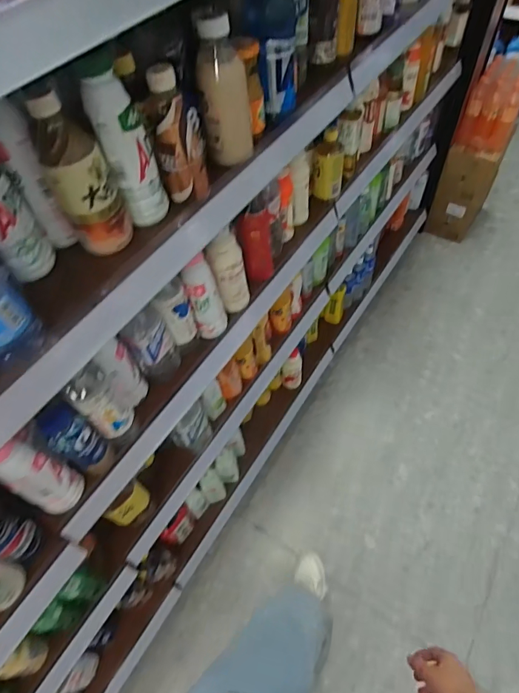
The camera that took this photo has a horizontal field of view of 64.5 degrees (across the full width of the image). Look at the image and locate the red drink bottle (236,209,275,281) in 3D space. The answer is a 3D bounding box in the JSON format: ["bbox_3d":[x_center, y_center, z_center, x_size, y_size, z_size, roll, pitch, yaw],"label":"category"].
[{"bbox_3d":[-0.003,-0.194,0.831,0.065,0.149,0.061,-9,56,-2],"label":"red drink bottle"}]

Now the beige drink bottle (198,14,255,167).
[{"bbox_3d":[-0.047,-0.355,0.573,0.066,0.171,0.078,-5,56,1],"label":"beige drink bottle"}]

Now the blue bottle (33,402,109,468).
[{"bbox_3d":[-0.288,0.131,0.613,0.068,0.120,0.060,25,62,20],"label":"blue bottle"}]

